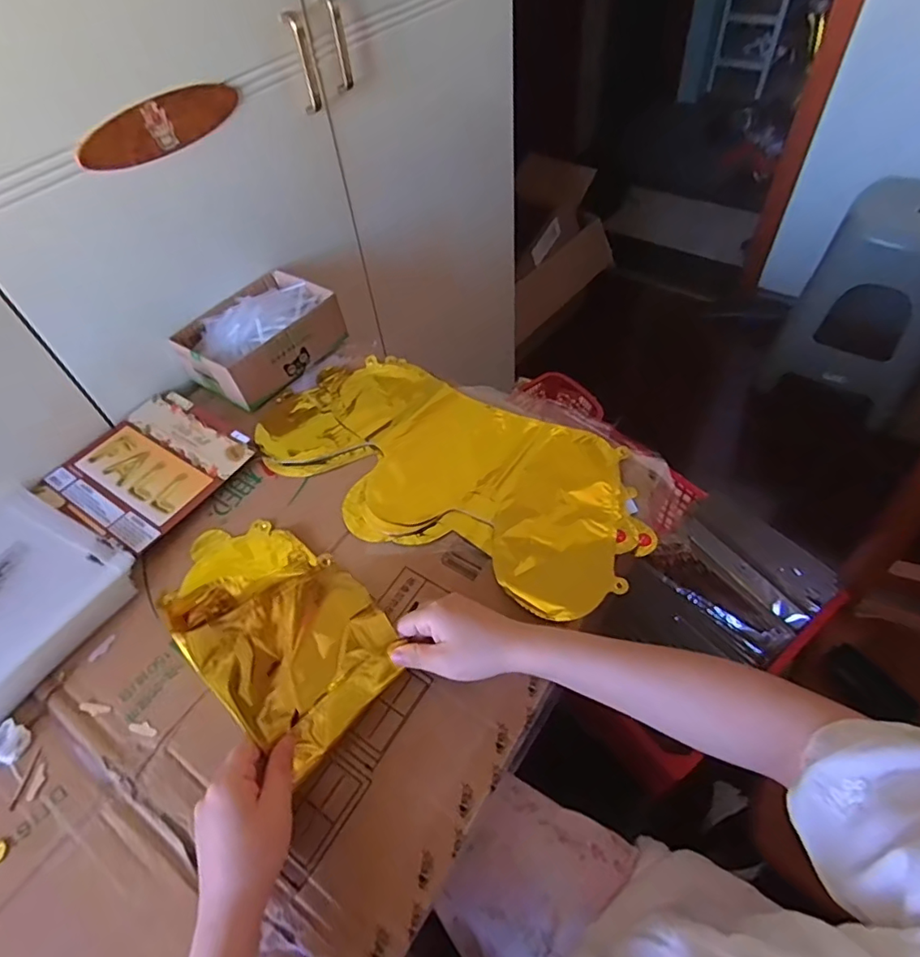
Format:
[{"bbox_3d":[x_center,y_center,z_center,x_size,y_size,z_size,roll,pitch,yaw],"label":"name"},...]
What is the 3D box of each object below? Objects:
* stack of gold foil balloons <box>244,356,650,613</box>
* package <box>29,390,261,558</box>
[{"bbox_3d":[-0.021,-0.020,0.607,0.443,0.019,0.218,27,59,24],"label":"stack of gold foil balloons"},{"bbox_3d":[-0.357,-0.014,0.635,0.185,0.017,0.183,26,58,23],"label":"package"}]

